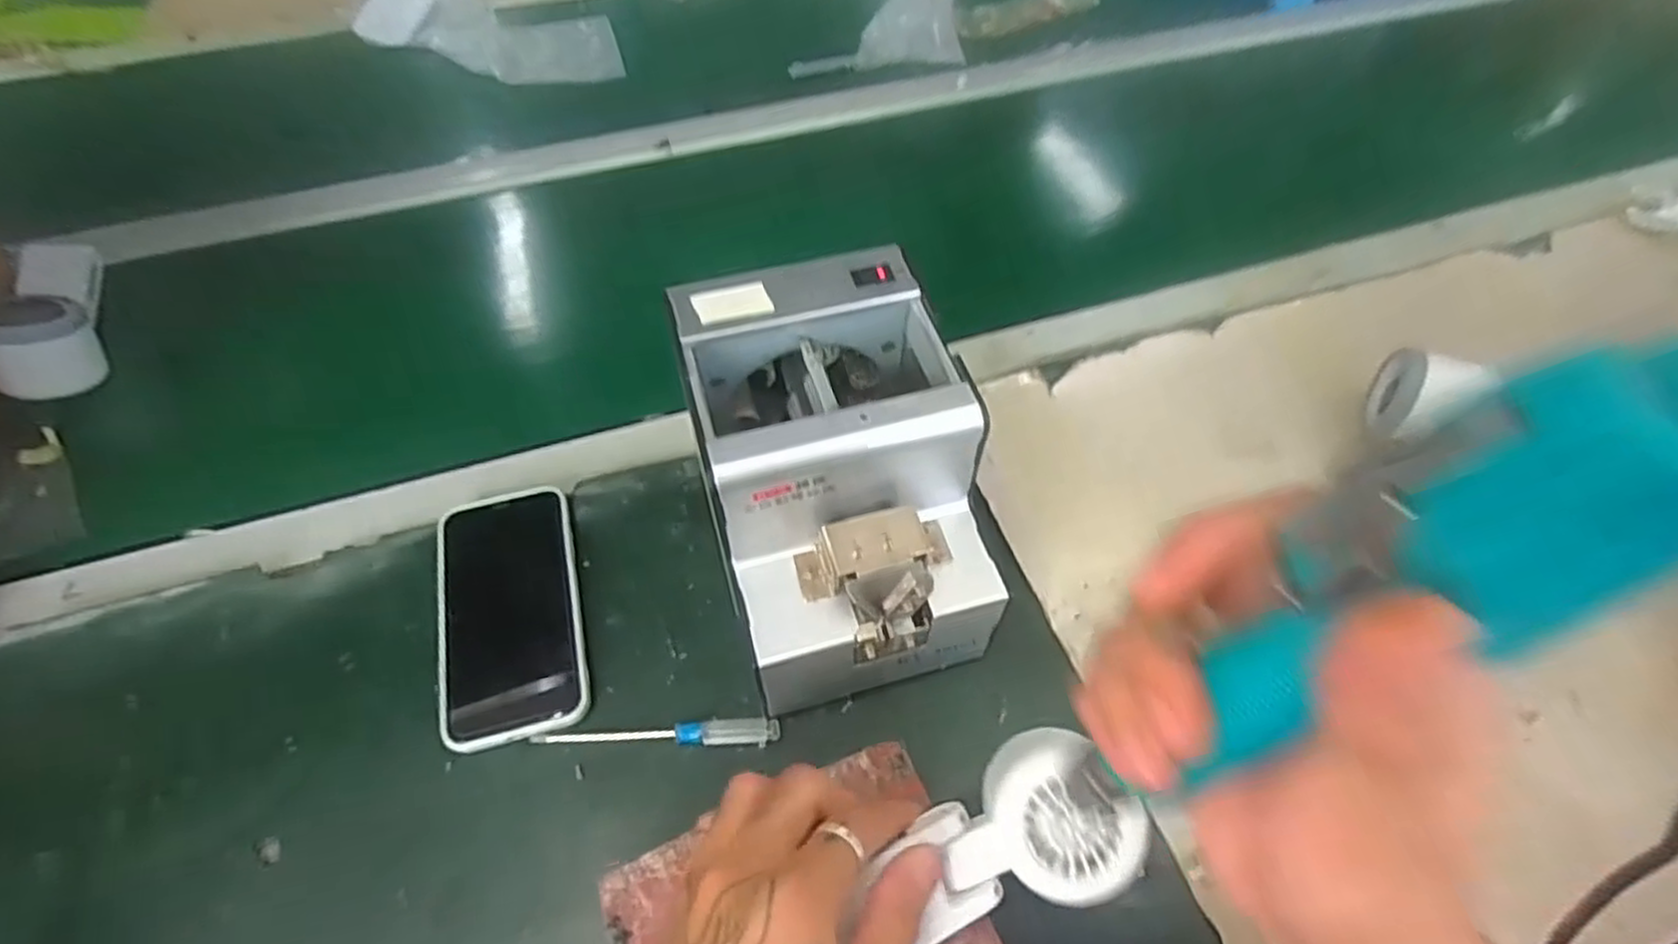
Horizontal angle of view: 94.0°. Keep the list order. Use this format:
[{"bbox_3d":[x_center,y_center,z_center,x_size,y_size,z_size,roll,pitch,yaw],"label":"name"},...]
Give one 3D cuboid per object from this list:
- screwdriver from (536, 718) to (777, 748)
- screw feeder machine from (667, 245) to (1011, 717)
[{"bbox_3d":[-0.093,0.134,0.400,0.122,0.008,0.014,-2,55,-2],"label":"screwdriver"},{"bbox_3d":[-0.001,0.009,0.404,0.119,0.149,0.169,-13,56,-9],"label":"screw feeder machine"}]

